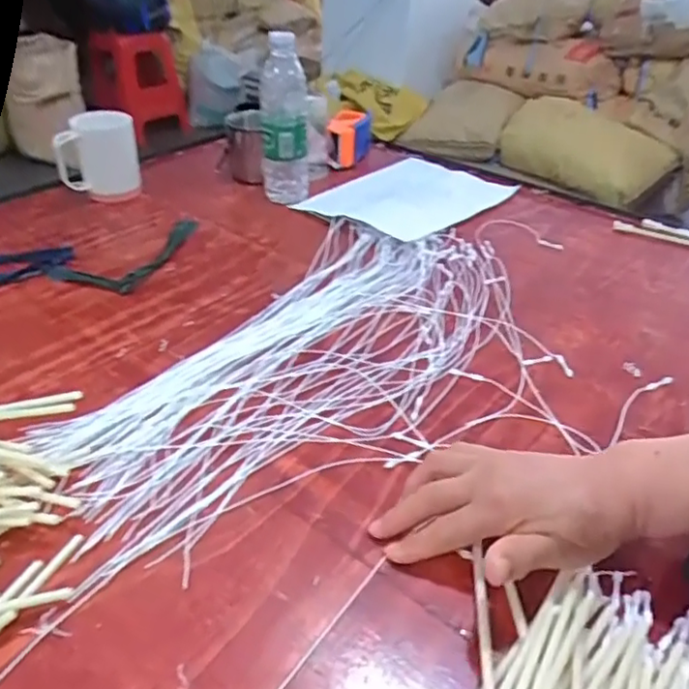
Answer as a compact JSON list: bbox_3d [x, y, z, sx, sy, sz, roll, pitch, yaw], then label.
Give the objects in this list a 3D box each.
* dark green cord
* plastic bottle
[{"bbox_3d":[-0.249,-0.120,0.726,0.110,0.019,0.185,14,38,15],"label":"dark green cord"},{"bbox_3d":[-0.082,-0.303,0.821,0.063,0.215,0.056,-1,36,-5],"label":"plastic bottle"}]

